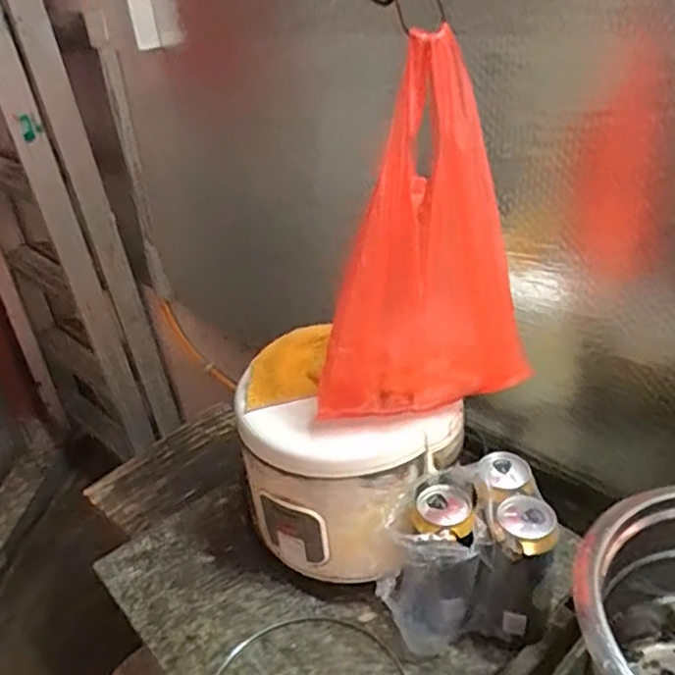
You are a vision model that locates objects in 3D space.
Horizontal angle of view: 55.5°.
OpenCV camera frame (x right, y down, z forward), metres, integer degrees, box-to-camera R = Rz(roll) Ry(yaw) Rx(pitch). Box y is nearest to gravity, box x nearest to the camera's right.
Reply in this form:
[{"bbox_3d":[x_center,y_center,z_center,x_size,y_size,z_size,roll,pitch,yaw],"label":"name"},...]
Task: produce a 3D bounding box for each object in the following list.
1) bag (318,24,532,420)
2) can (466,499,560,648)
[{"bbox_3d":[0.075,-0.072,0.564,0.197,0.310,0.055,-17,35,-18],"label":"bag"},{"bbox_3d":[0.180,0.238,0.655,0.067,0.153,0.064,-3,33,2],"label":"can"}]

